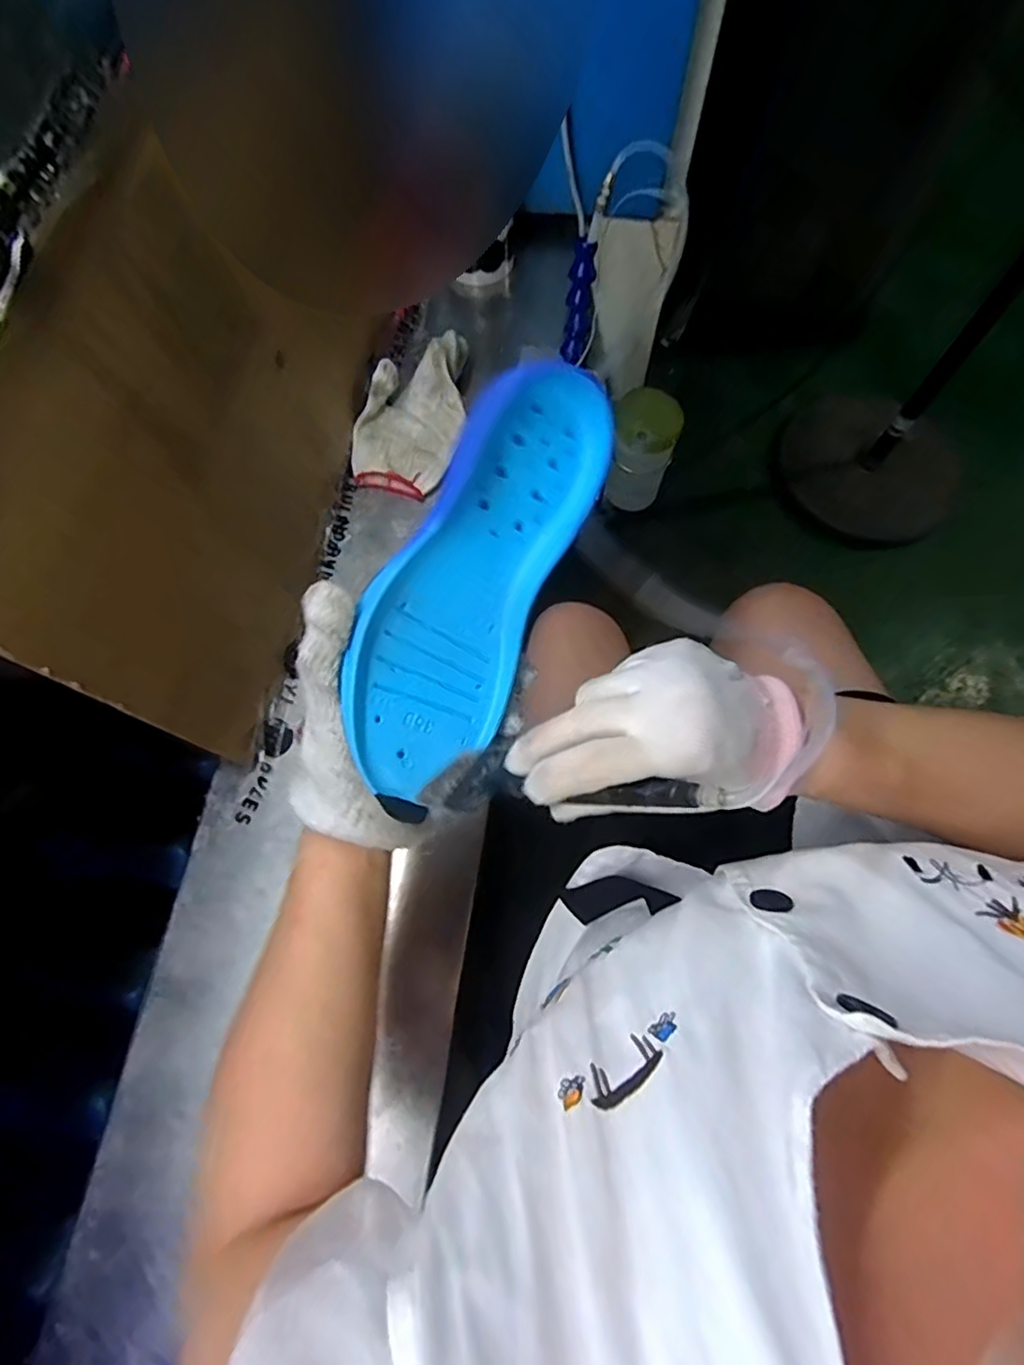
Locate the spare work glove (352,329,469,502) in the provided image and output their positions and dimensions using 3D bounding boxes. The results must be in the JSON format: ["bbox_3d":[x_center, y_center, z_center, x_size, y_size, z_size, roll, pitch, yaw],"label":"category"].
[{"bbox_3d":[-0.096,-0.275,0.605,0.102,0.052,0.173,18,72,7],"label":"spare work glove"}]

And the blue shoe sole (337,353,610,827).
[{"bbox_3d":[-0.019,-0.051,0.321,0.089,0.024,0.232,24,89,-24],"label":"blue shoe sole"}]

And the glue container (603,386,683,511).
[{"bbox_3d":[0.154,-0.271,0.724,0.069,0.149,0.063,0,71,1],"label":"glue container"}]

